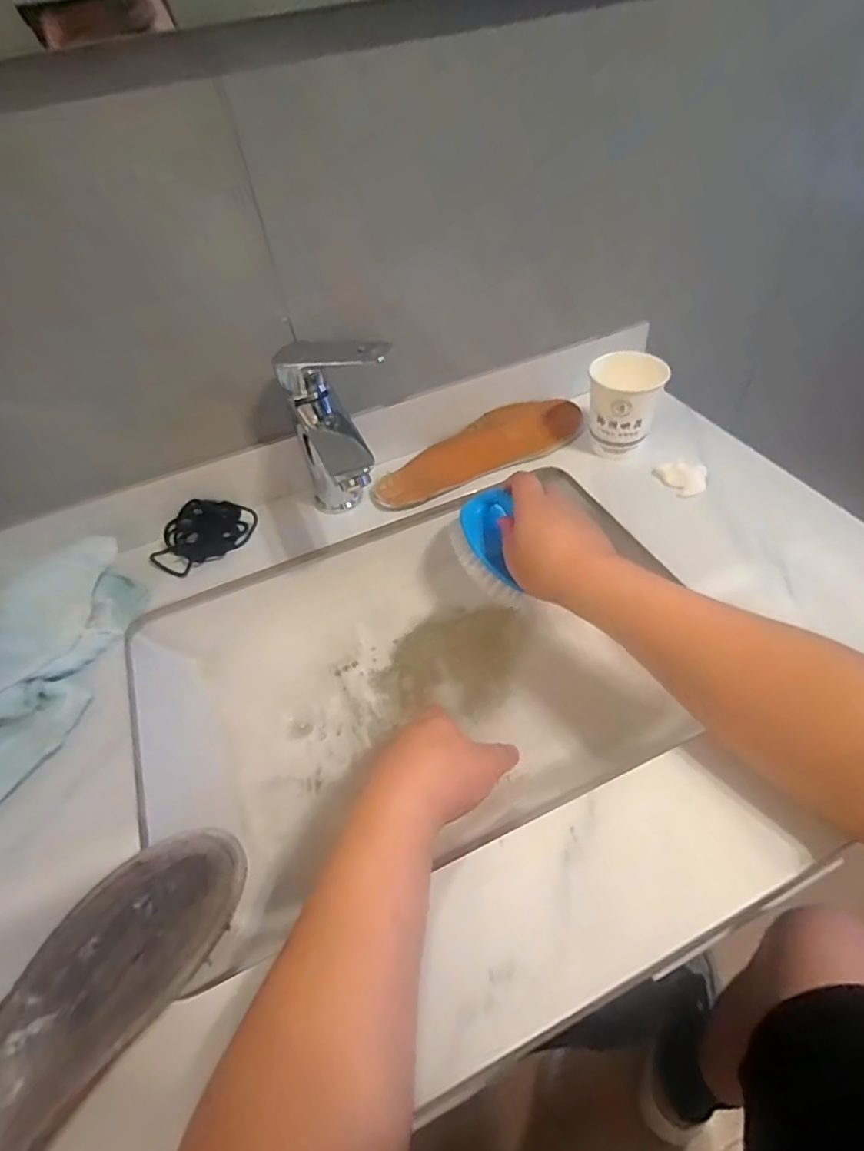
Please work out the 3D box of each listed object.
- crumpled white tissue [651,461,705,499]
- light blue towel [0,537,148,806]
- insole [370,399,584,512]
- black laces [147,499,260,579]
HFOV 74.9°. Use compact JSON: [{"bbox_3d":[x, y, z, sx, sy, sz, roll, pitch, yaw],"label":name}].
[{"bbox_3d":[0.250,-0.099,0.549,0.045,0.013,0.046,-21,49,-12],"label":"crumpled white tissue"},{"bbox_3d":[-0.342,0.067,0.436,0.150,0.068,0.234,2,48,9],"label":"light blue towel"},{"bbox_3d":[0.055,-0.134,0.602,0.251,0.025,0.075,-24,50,-14],"label":"insole"},{"bbox_3d":[-0.223,-0.043,0.545,0.050,0.031,0.098,34,60,31],"label":"black laces"}]

